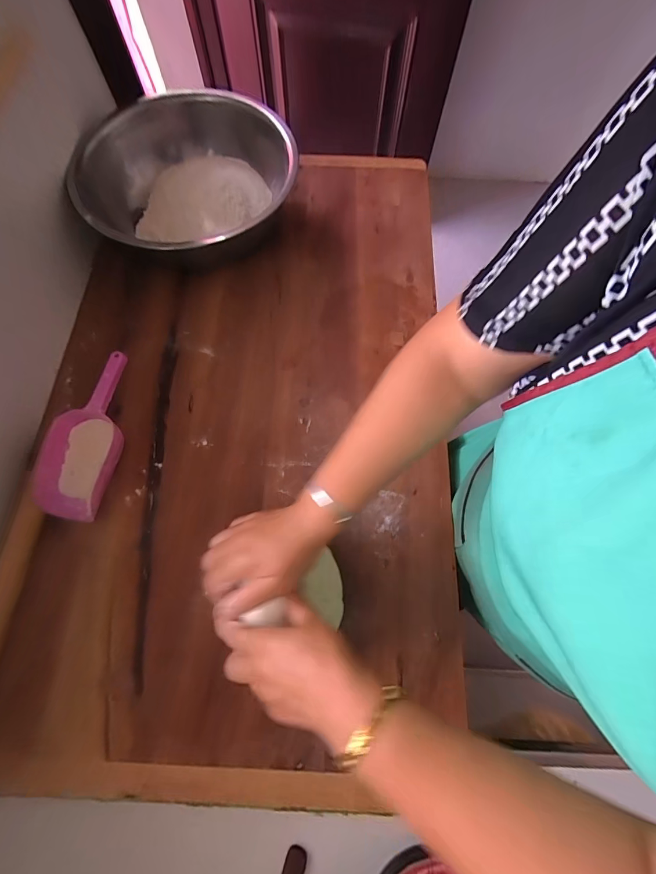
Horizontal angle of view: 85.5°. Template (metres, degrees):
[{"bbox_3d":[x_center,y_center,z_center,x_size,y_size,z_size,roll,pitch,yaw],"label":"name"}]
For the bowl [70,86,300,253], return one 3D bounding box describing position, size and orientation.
[{"bbox_3d":[-0.212,-0.414,0.594,0.303,0.123,0.310,0,71,-1],"label":"bowl"}]

